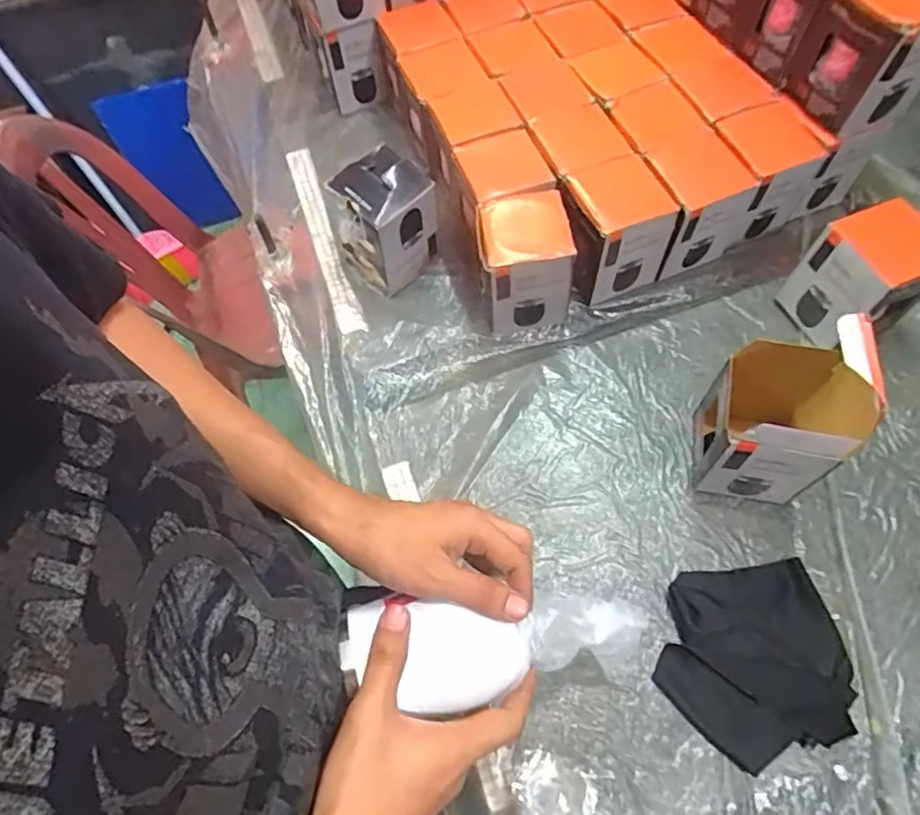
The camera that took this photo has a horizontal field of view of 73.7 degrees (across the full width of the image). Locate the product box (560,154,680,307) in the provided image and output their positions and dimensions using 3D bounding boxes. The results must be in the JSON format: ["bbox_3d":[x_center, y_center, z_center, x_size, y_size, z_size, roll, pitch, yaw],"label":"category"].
[{"bbox_3d":[0.165,-0.195,0.696,0.106,0.125,0.099,-21,65,-7],"label":"product box"}]

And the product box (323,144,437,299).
[{"bbox_3d":[-0.086,-0.213,0.714,0.103,0.126,0.091,39,72,19],"label":"product box"}]

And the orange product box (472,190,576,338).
[{"bbox_3d":[0.066,-0.160,0.679,0.095,0.122,0.104,-7,64,0],"label":"orange product box"}]

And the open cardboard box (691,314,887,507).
[{"bbox_3d":[0.276,0.007,0.540,0.089,0.200,0.092,9,65,7],"label":"open cardboard box"}]

